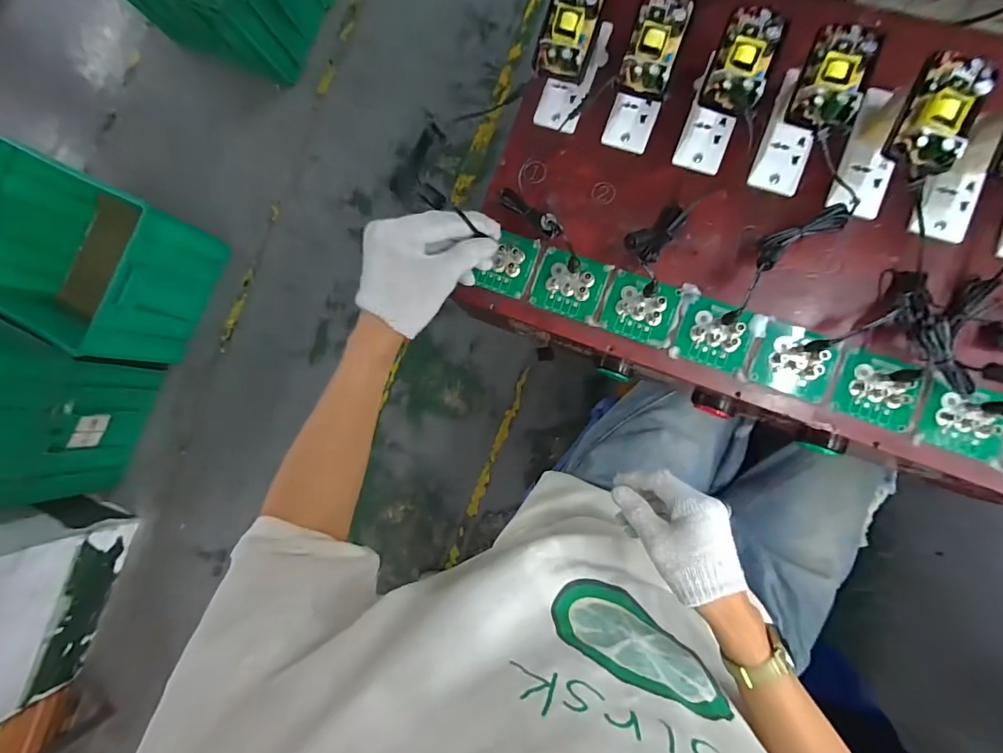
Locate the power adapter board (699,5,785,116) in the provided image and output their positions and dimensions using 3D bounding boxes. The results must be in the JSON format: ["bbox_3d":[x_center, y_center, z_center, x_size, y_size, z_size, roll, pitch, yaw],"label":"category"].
[{"bbox_3d":[0.195,-0.255,0.361,0.043,0.020,0.083,21,90,9],"label":"power adapter board"}]

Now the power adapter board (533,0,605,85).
[{"bbox_3d":[0.060,-0.301,0.383,0.045,0.025,0.080,16,109,4],"label":"power adapter board"}]

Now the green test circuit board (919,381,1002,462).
[{"bbox_3d":[0.414,0.038,0.396,0.071,0.012,0.057,17,89,9],"label":"green test circuit board"}]

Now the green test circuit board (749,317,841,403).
[{"bbox_3d":[0.277,-0.017,0.418,0.068,0.021,0.064,18,90,9],"label":"green test circuit board"}]

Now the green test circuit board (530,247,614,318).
[{"bbox_3d":[0.070,-0.094,0.452,0.069,0.007,0.057,18,90,9],"label":"green test circuit board"}]

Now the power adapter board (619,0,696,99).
[{"bbox_3d":[0.129,-0.278,0.373,0.041,0.025,0.074,19,90,9],"label":"power adapter board"}]

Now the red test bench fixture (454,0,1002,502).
[{"bbox_3d":[0.294,-0.161,0.401,0.610,0.128,0.405,20,90,9],"label":"red test bench fixture"}]

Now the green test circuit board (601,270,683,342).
[{"bbox_3d":[0.137,-0.069,0.439,0.066,0.015,0.059,17,89,9],"label":"green test circuit board"}]

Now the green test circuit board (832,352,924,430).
[{"bbox_3d":[0.343,0.013,0.407,0.063,0.015,0.058,16,89,9],"label":"green test circuit board"}]

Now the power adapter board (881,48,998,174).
[{"bbox_3d":[0.336,-0.200,0.341,0.048,0.025,0.090,22,90,9],"label":"power adapter board"}]

